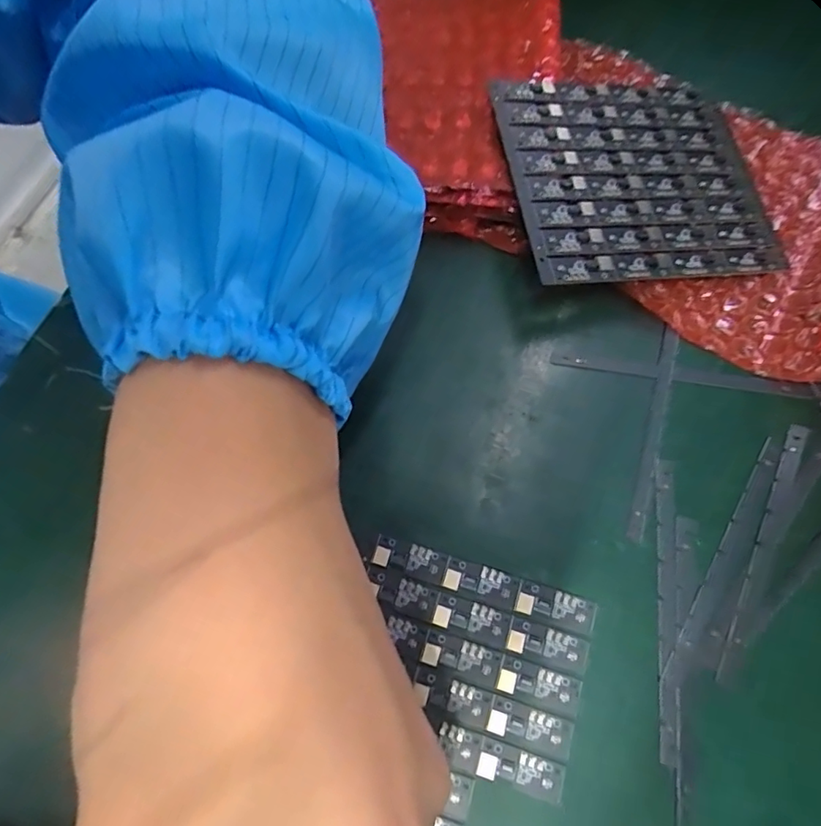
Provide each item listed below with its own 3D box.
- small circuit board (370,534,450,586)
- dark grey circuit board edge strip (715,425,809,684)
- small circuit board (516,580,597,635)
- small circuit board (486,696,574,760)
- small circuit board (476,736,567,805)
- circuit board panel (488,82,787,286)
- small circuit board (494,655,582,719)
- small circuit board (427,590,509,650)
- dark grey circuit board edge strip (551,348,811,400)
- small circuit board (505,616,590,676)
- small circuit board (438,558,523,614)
[{"bbox_3d":[0.000,0.050,0.181,0.025,0.004,0.011,15,70,8],"label":"small circuit board"},{"bbox_3d":[0.119,0.044,0.178,0.006,0.004,0.092,25,74,10],"label":"dark grey circuit board edge strip"},{"bbox_3d":[0.048,0.064,0.175,0.025,0.004,0.010,15,70,8],"label":"small circuit board"},{"bbox_3d":[0.037,0.097,0.164,0.026,0.004,0.011,15,70,8],"label":"small circuit board"},{"bbox_3d":[0.033,0.108,0.160,0.025,0.004,0.011,16,73,7],"label":"small circuit board"},{"bbox_3d":[0.091,-0.095,0.215,0.105,0.005,0.091,-5,72,-11],"label":"circuit board panel"},{"bbox_3d":[0.041,0.086,0.168,0.026,0.004,0.011,15,70,8],"label":"small circuit board"},{"bbox_3d":[0.019,0.068,0.175,0.025,0.004,0.012,15,70,8],"label":"small circuit board"},{"bbox_3d":[0.100,-0.015,0.201,0.092,0.004,0.008,9,72,5],"label":"dark grey circuit board edge strip"},{"bbox_3d":[0.044,0.075,0.172,0.026,0.004,0.011,15,70,8],"label":"small circuit board"},{"bbox_3d":[0.023,0.057,0.178,0.025,0.004,0.012,15,70,8],"label":"small circuit board"}]

